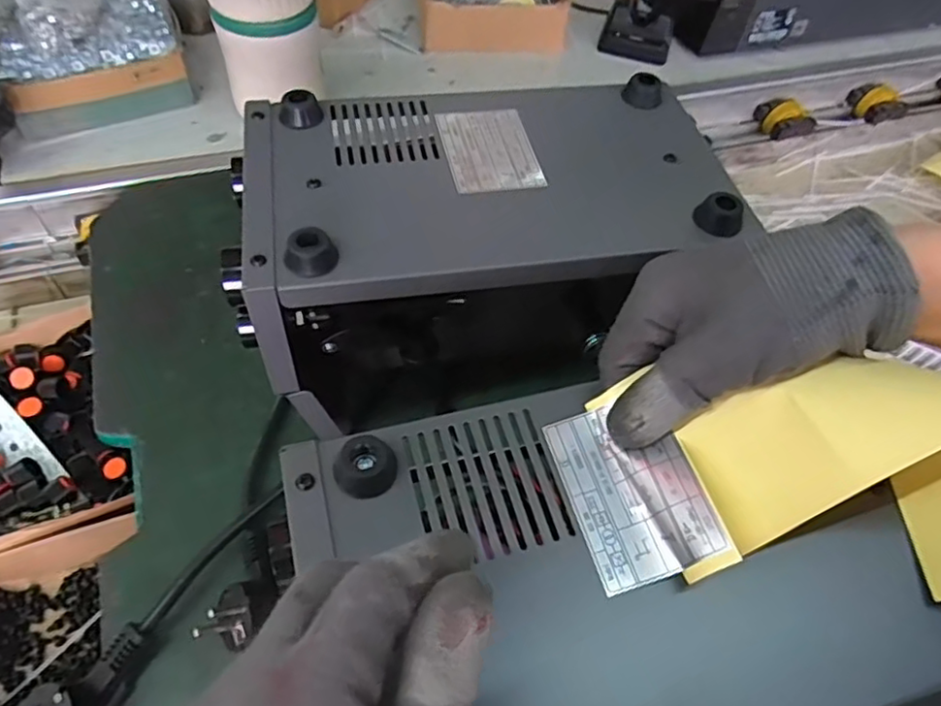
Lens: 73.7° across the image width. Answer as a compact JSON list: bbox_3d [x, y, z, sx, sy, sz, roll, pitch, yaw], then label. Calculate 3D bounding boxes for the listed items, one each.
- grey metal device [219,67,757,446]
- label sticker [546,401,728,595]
[{"bbox_3d":[0.014,-0.059,0.426,0.284,0.181,0.151,-8,57,-10],"label":"grey metal device"},{"bbox_3d":[0.065,0.054,0.256,0.049,0.006,0.073,-26,56,11],"label":"label sticker"}]

